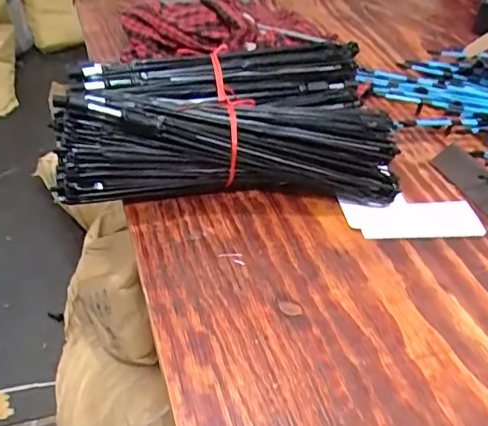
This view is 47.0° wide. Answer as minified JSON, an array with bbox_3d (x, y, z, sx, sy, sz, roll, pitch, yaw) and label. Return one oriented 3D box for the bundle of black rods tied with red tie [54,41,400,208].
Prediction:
[{"bbox_3d":[-0.021,-0.102,0.618,0.329,0.103,0.195,-3,44,-11],"label":"bundle of black rods tied with red tie"}]

